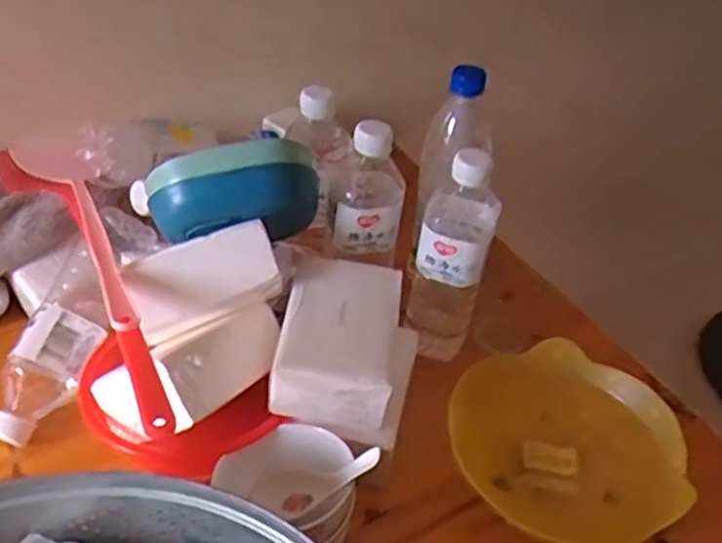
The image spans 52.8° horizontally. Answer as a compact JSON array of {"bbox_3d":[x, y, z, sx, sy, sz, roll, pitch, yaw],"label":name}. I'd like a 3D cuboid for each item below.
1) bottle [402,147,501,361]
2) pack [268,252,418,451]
[{"bbox_3d":[0.081,-0.013,0.642,0.061,0.208,0.065,17,42,12],"label":"bottle"},{"bbox_3d":[-0.010,0.059,0.590,0.106,0.070,0.136,10,41,5],"label":"pack"}]

